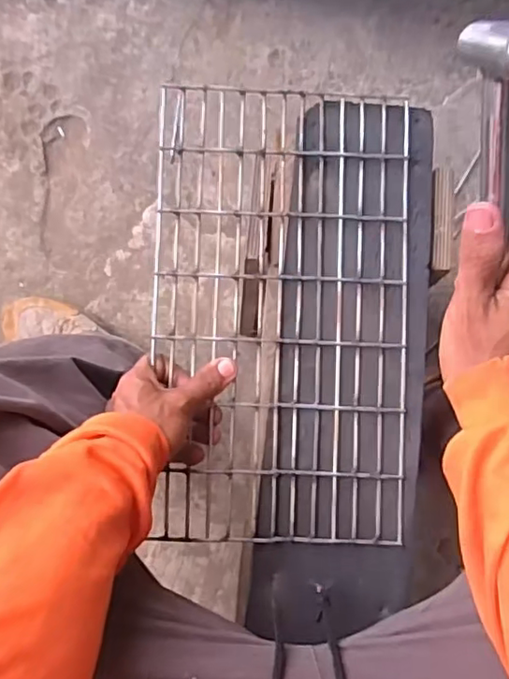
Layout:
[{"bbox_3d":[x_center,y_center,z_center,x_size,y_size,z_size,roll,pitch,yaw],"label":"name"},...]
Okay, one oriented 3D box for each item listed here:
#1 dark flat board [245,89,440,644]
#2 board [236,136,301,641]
[{"bbox_3d":[0.081,0.021,0.509,0.127,0.014,0.452,6,87,1],"label":"dark flat board"},{"bbox_3d":[0.002,0.025,0.519,0.037,0.021,0.409,6,87,1],"label":"board"}]

